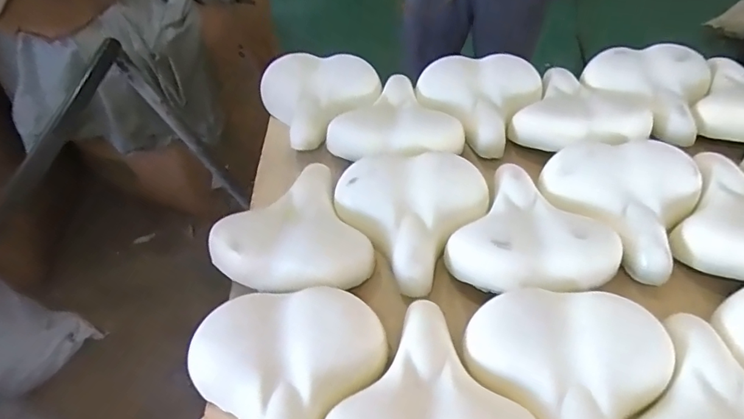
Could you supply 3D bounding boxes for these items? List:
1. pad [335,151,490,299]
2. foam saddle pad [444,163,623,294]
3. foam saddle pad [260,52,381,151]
[{"bbox_3d":[0.056,-0.011,0.774,0.215,0.069,0.240,29,57,24],"label":"pad"},{"bbox_3d":[0.250,0.035,0.710,0.221,0.054,0.240,26,56,23],"label":"foam saddle pad"},{"bbox_3d":[-0.117,-0.237,0.978,0.239,0.074,0.237,32,58,26],"label":"foam saddle pad"}]

